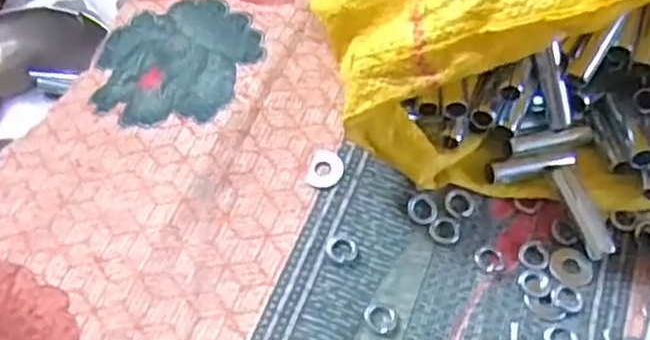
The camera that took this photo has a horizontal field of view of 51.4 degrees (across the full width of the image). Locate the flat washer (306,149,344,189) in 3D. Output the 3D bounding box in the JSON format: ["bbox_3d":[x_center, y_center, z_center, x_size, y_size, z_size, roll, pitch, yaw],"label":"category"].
[{"bbox_3d":[0.001,-0.001,0.308,0.016,0.004,0.020,14,60,7],"label":"flat washer"}]

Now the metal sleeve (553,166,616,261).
[{"bbox_3d":[0.114,0.018,0.299,0.010,0.006,0.042,-20,78,-13],"label":"metal sleeve"}]

